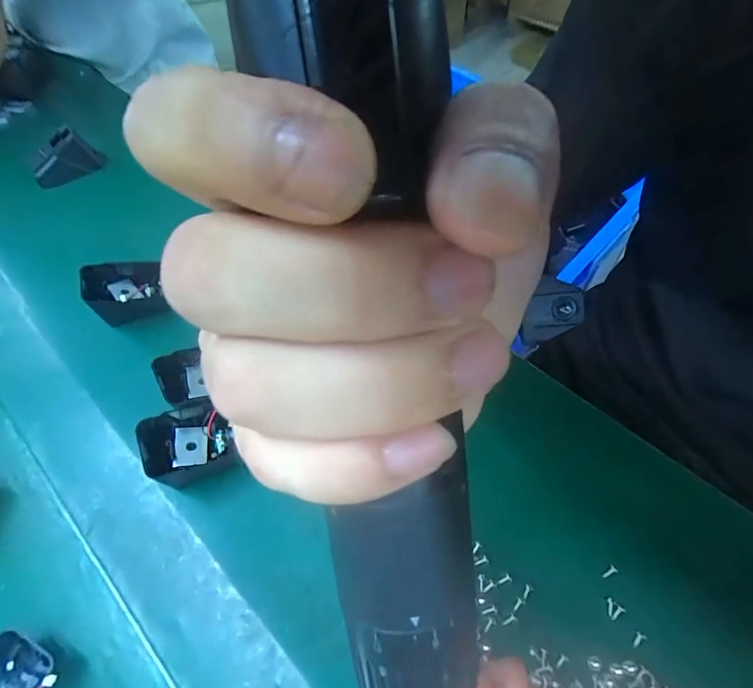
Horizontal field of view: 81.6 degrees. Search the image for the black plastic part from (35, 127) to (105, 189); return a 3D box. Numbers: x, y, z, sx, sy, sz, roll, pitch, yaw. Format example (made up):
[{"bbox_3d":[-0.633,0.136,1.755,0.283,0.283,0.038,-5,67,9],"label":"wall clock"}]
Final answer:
[{"bbox_3d":[-0.342,-0.204,0.479,0.070,0.048,0.031,-21,59,-11],"label":"black plastic part"}]

